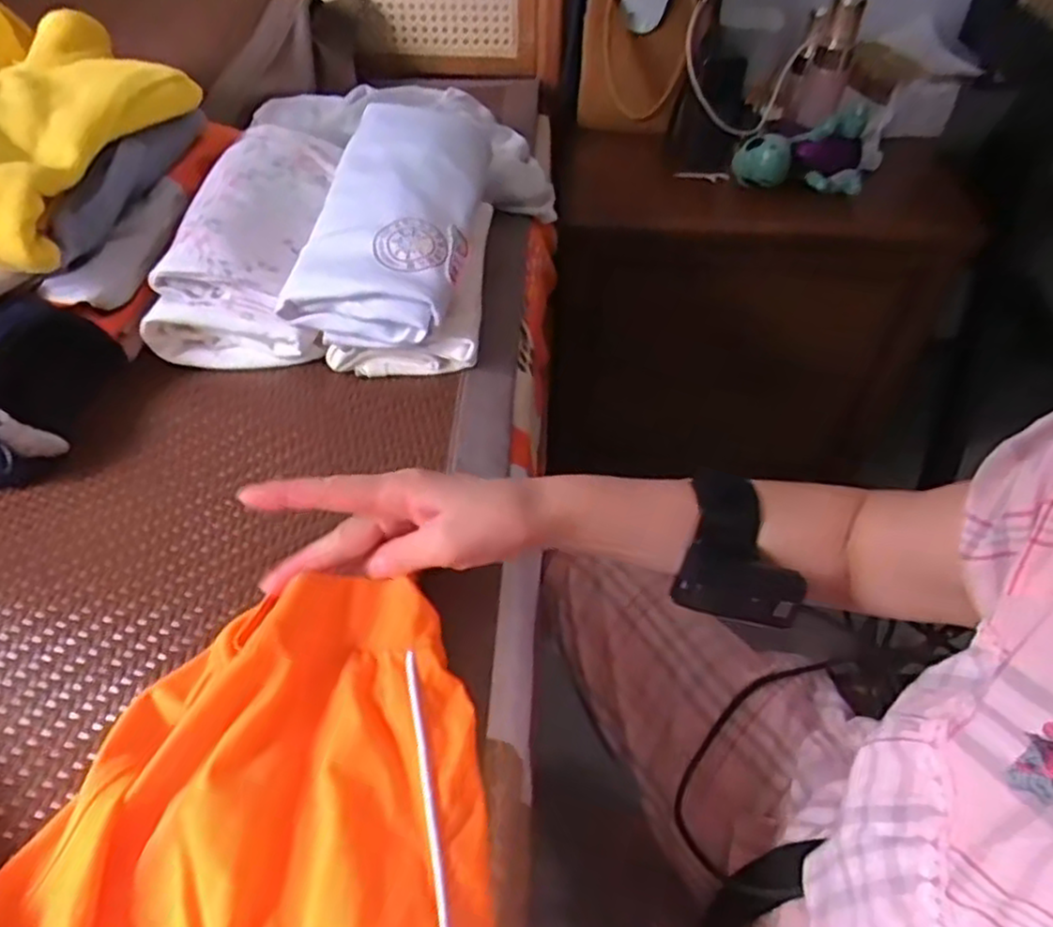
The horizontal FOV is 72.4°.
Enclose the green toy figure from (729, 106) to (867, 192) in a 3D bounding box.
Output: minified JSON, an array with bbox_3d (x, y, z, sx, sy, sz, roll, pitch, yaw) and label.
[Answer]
[{"bbox_3d":[0.317,-0.360,0.818,0.143,0.084,0.052,5,48,3],"label":"green toy figure"}]

